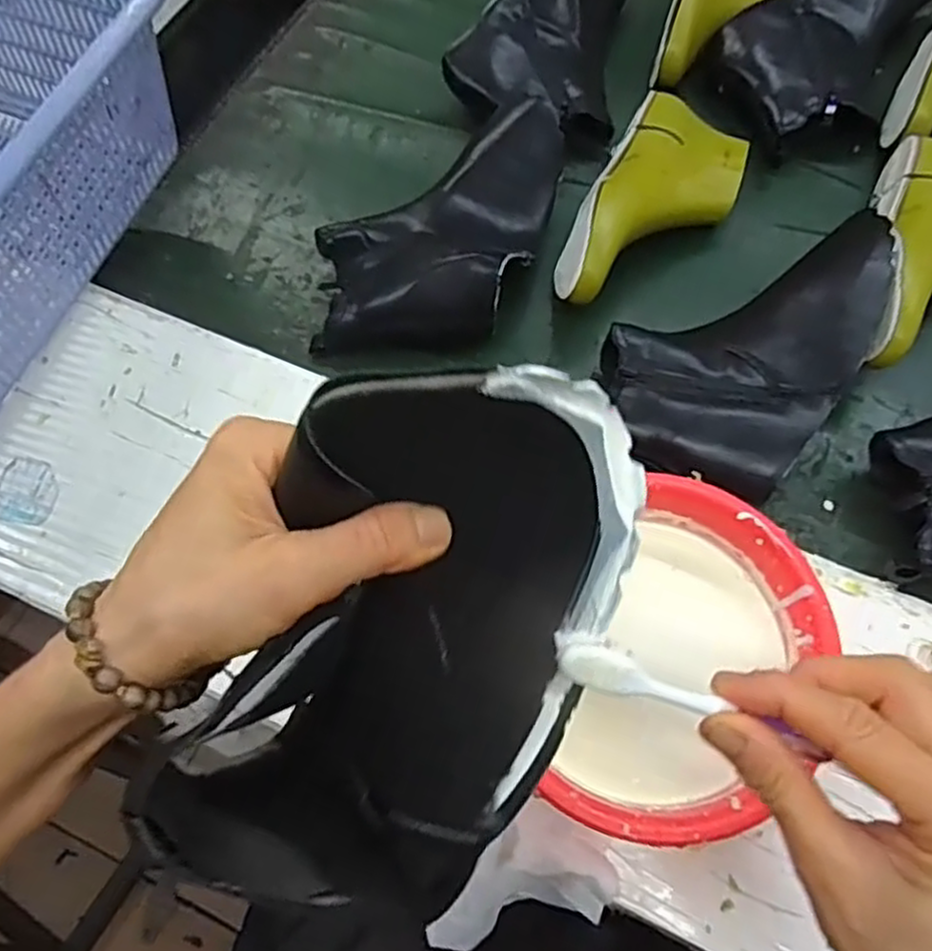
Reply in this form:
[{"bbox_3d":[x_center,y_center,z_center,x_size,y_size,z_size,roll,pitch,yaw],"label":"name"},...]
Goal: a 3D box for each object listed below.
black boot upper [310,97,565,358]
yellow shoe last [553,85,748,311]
[{"bbox_3d":[-0.025,-0.209,0.615,0.167,0.078,0.267,18,68,10],"label":"black boot upper"},{"bbox_3d":[0.154,-0.218,0.613,0.109,0.074,0.229,26,70,13],"label":"yellow shoe last"}]

